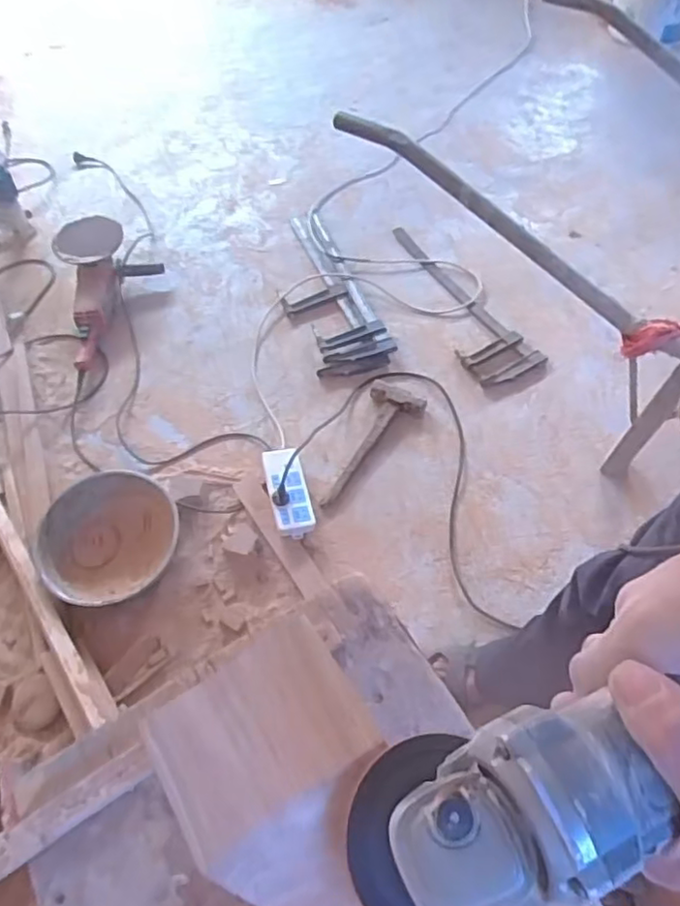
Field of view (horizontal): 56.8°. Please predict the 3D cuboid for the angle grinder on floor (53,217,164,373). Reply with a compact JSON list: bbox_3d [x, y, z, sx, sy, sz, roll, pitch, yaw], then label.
[{"bbox_3d":[-0.600,-0.393,1.611,0.233,0.146,0.415,-1,79,1],"label":"angle grinder on floor"}]

